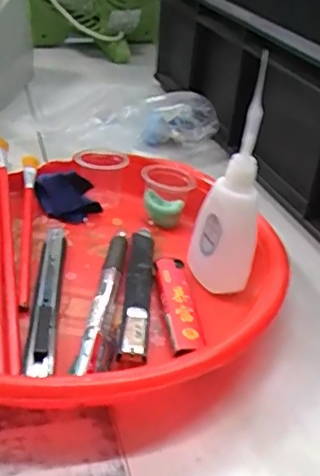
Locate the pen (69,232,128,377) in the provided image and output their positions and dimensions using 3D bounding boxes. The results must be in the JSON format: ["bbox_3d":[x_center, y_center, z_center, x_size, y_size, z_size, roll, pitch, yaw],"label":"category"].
[{"bbox_3d":[-0.031,0.031,0.332,0.011,0.011,0.115,8,32,3],"label":"pen"}]

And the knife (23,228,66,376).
[{"bbox_3d":[-0.063,0.029,0.337,0.014,0.008,0.135,2,32,-6],"label":"knife"}]

